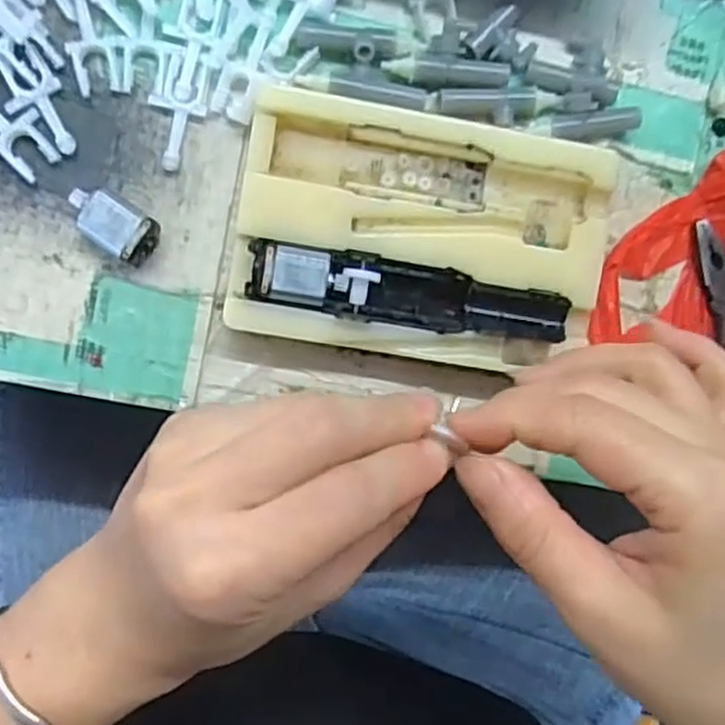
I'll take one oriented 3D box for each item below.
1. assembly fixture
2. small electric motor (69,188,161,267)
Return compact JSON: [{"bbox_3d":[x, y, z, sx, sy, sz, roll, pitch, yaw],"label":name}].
[{"bbox_3d":[0.023,-0.046,0.273,0.136,0.020,0.088,9,92,-5],"label":"assembly fixture"},{"bbox_3d":[-0.092,-0.051,0.270,0.033,0.015,0.019,34,89,-8],"label":"small electric motor"}]

